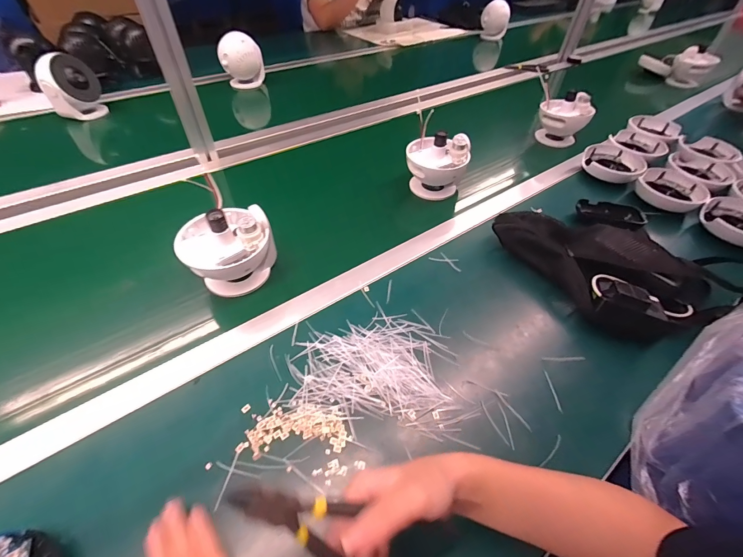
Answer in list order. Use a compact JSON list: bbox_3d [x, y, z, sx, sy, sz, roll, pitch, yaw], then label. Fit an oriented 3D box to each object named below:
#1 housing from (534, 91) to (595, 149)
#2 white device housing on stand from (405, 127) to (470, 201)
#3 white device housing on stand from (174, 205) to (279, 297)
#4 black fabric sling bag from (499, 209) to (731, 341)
[{"bbox_3d":[0.450,-0.370,0.791,0.111,0.110,0.093,25,51,18],"label":"housing"},{"bbox_3d":[0.123,-0.218,0.635,0.111,0.110,0.087,11,48,6],"label":"white device housing on stand"},{"bbox_3d":[-0.199,-0.038,0.472,0.117,0.122,0.101,-25,54,-24],"label":"white device housing on stand"},{"bbox_3d":[0.344,-0.026,0.498,0.179,0.050,0.264,-19,52,-20],"label":"black fabric sling bag"}]

